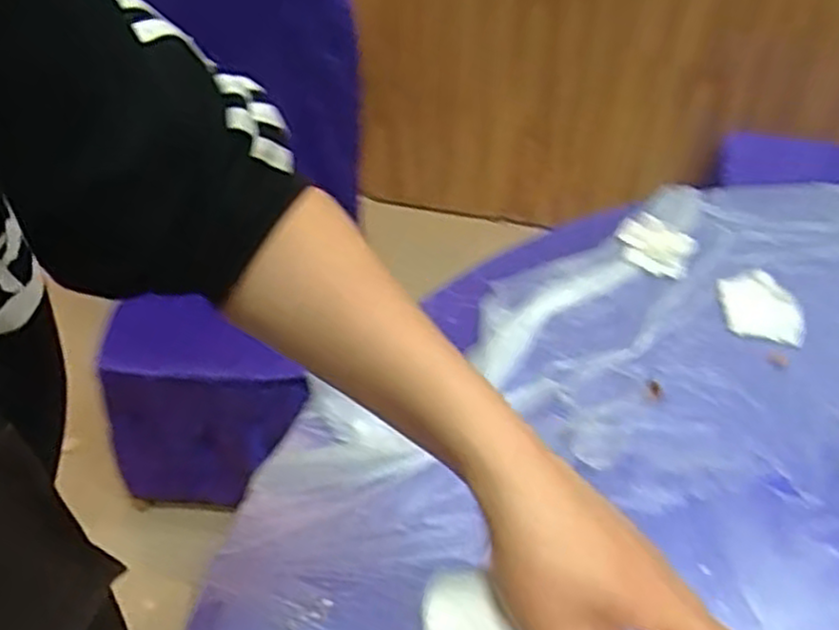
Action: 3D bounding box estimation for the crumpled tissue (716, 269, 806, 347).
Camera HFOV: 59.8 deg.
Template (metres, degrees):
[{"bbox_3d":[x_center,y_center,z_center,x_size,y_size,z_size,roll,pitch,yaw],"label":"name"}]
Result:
[{"bbox_3d":[0.363,-0.010,0.776,0.088,0.020,0.090,17,48,17],"label":"crumpled tissue"}]

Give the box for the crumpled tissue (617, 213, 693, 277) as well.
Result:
[{"bbox_3d":[0.274,-0.083,0.855,0.087,0.026,0.066,21,49,21],"label":"crumpled tissue"}]

